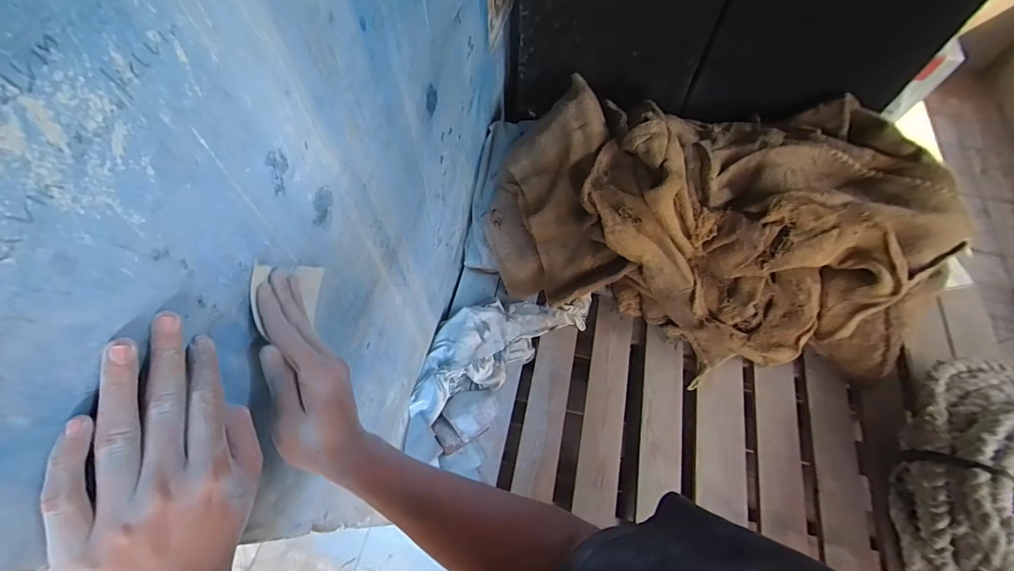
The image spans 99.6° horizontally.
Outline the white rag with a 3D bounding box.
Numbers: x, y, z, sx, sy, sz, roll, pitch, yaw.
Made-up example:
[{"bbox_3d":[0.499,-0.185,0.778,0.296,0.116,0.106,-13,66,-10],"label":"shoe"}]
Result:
[{"bbox_3d":[-0.017,0.113,0.943,0.437,0.059,0.168,-27,65,-13],"label":"white rag"}]

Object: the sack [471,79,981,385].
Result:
[{"bbox_3d":[0.402,-0.138,0.940,0.854,0.299,0.507,10,63,6],"label":"sack"}]

